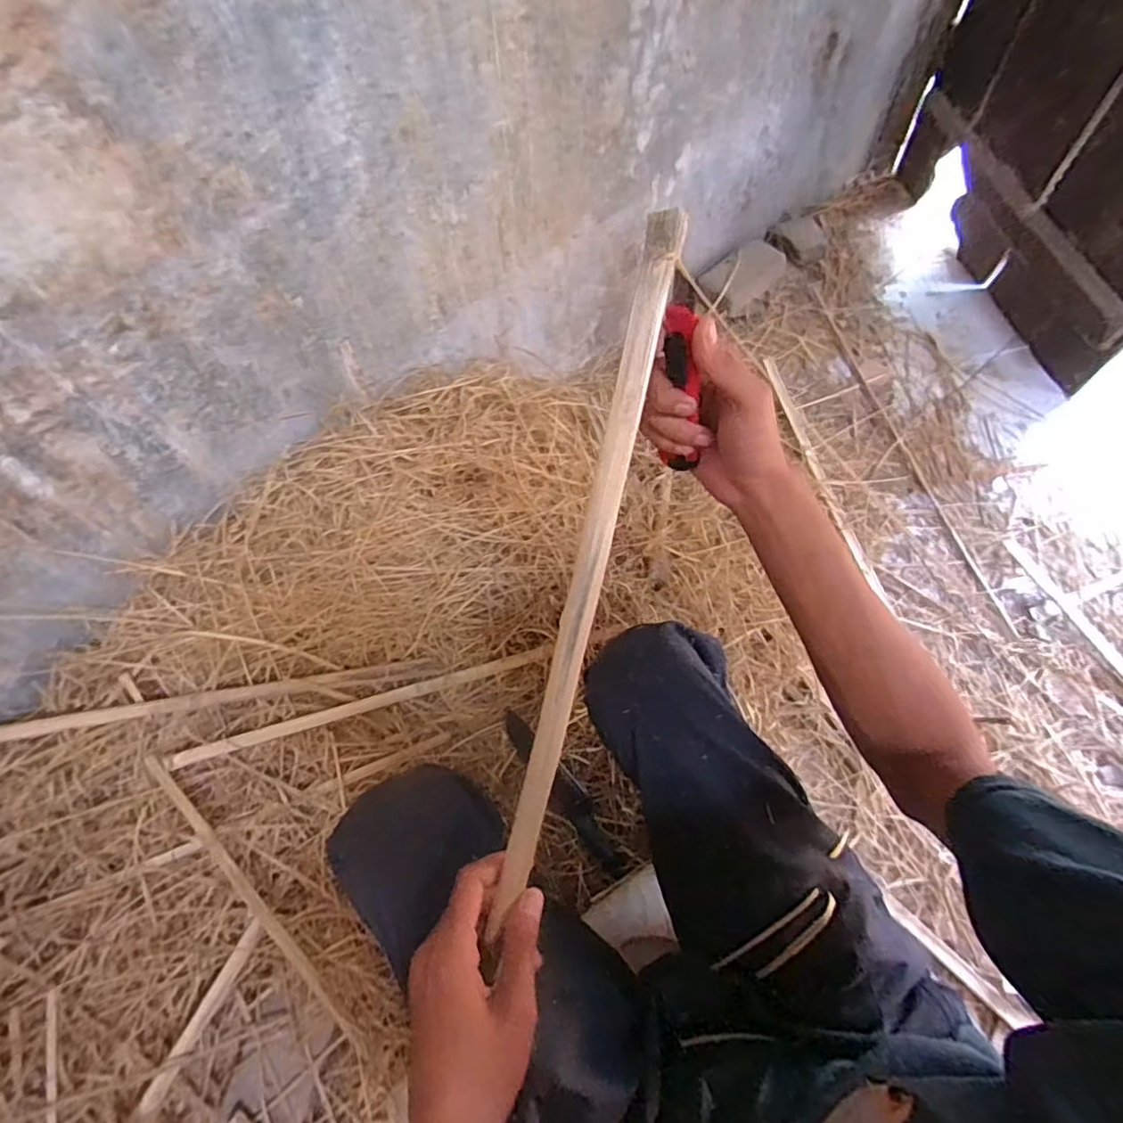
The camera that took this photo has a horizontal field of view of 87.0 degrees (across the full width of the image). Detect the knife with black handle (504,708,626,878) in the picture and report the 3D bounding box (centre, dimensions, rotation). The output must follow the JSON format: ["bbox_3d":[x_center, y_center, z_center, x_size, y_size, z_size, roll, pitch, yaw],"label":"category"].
[{"bbox_3d":[0.001,0.337,0.879,0.042,0.023,0.273,-37,68,-14],"label":"knife with black handle"}]

